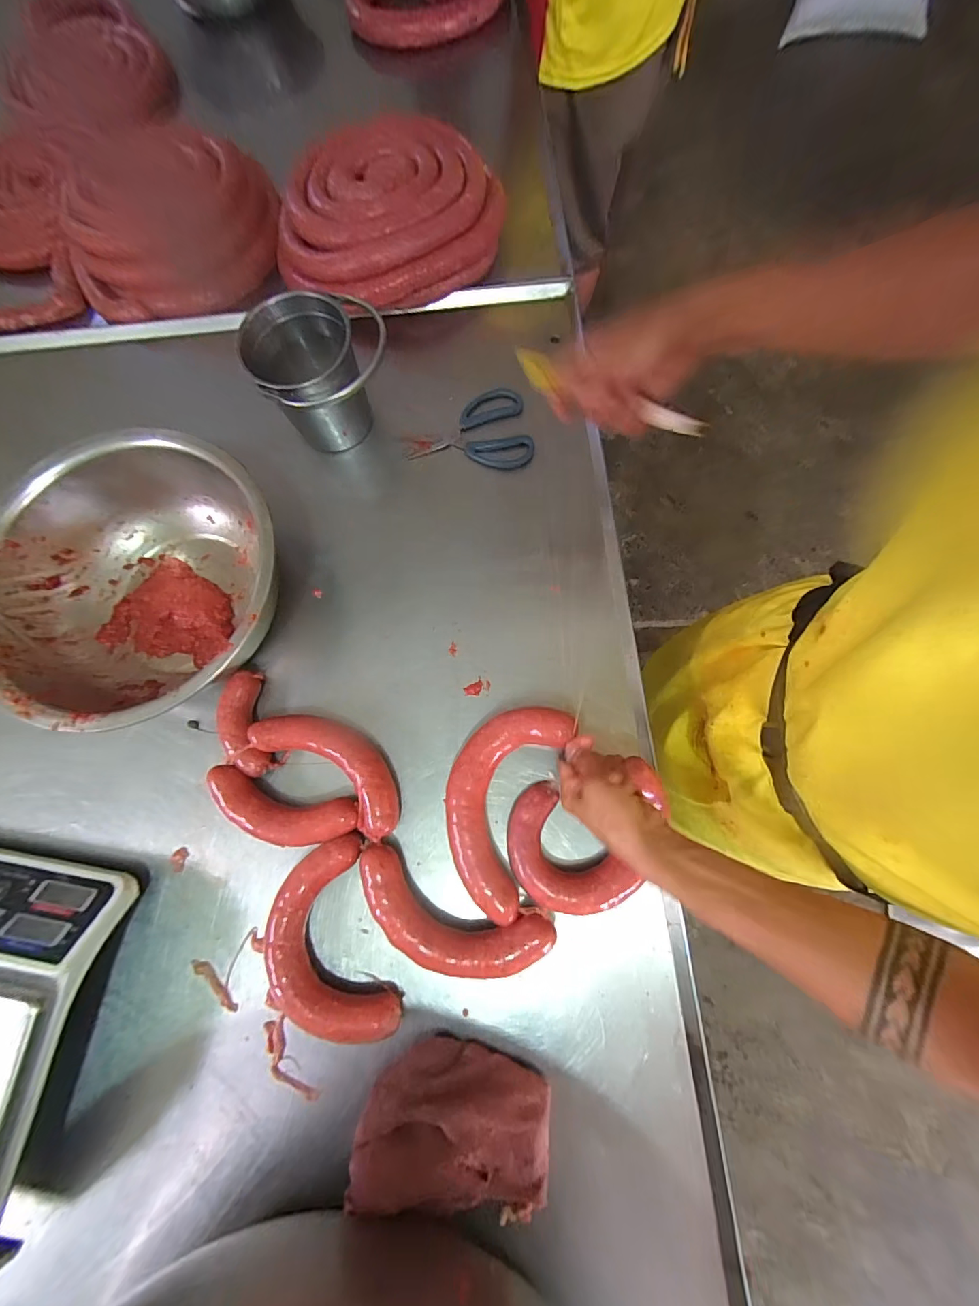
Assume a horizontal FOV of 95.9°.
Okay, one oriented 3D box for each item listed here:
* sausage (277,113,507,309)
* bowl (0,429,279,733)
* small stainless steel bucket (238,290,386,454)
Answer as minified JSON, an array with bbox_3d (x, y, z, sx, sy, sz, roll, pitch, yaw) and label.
[{"bbox_3d":[-0.146,-0.643,0.659,0.345,0.094,0.242,-18,77,-1],"label":"sausage"},{"bbox_3d":[-0.403,-0.079,0.531,0.307,0.125,0.324,5,77,4],"label":"bowl"},{"bbox_3d":[-0.212,-0.340,0.568,0.143,0.139,0.143,-1,77,3],"label":"small stainless steel bucket"}]

